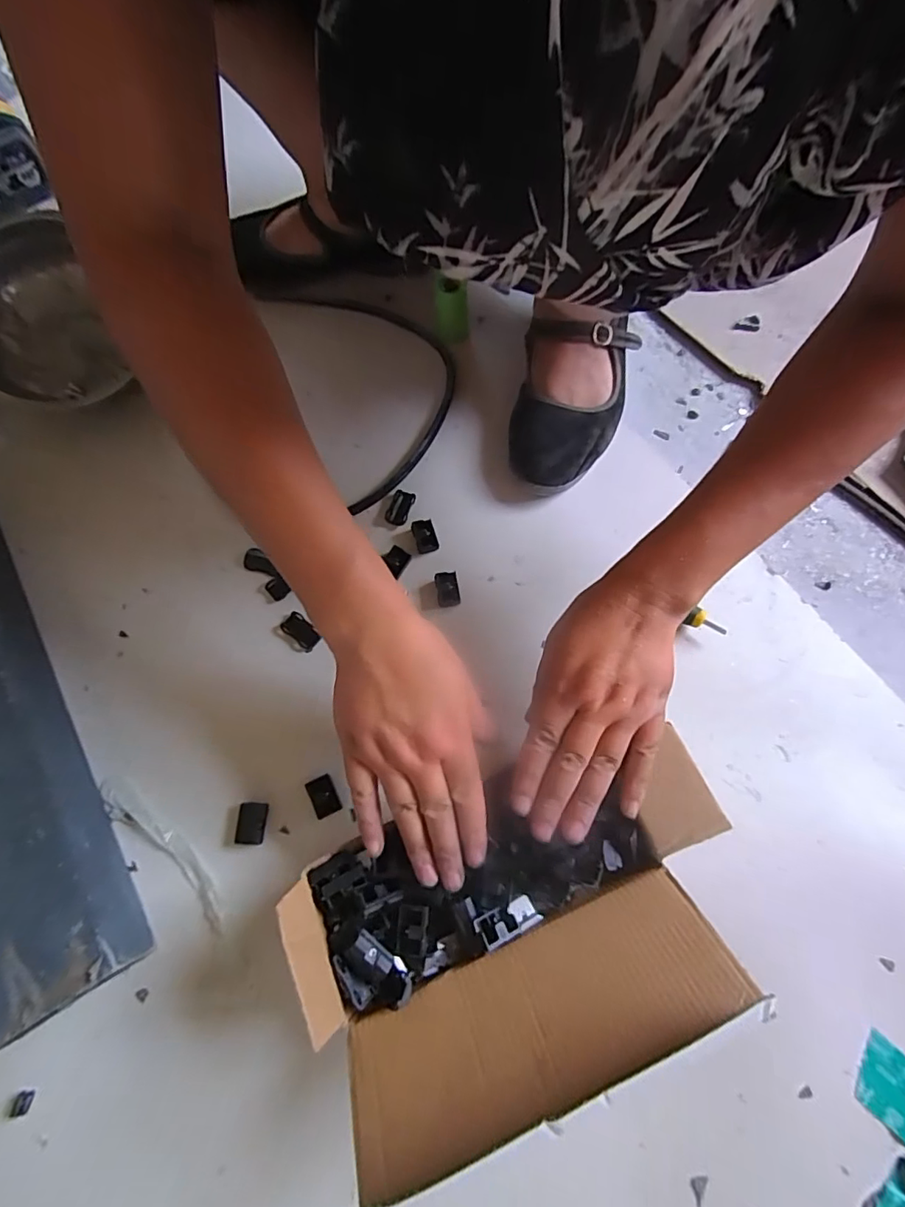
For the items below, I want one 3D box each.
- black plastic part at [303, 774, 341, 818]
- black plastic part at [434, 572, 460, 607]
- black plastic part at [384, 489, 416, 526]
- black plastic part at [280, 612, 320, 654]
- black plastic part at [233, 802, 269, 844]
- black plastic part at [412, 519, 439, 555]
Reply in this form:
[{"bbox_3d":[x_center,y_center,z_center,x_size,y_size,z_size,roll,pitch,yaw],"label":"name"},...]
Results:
[{"bbox_3d":[-0.096,0.144,0.392,0.019,0.008,0.028,-26,71,-9],"label":"black plastic part"},{"bbox_3d":[-0.004,-0.011,0.447,0.019,0.013,0.029,-8,69,-2],"label":"black plastic part"},{"bbox_3d":[-0.048,-0.087,0.474,0.020,0.004,0.035,16,70,7],"label":"black plastic part"},{"bbox_3d":[-0.127,0.023,0.440,0.034,0.006,0.019,39,74,14],"label":"black plastic part"},{"bbox_3d":[-0.147,0.161,0.384,0.020,0.004,0.028,13,74,-21],"label":"black plastic part"},{"bbox_3d":[-0.025,-0.060,0.462,0.019,0.008,0.032,-16,70,-5],"label":"black plastic part"}]

